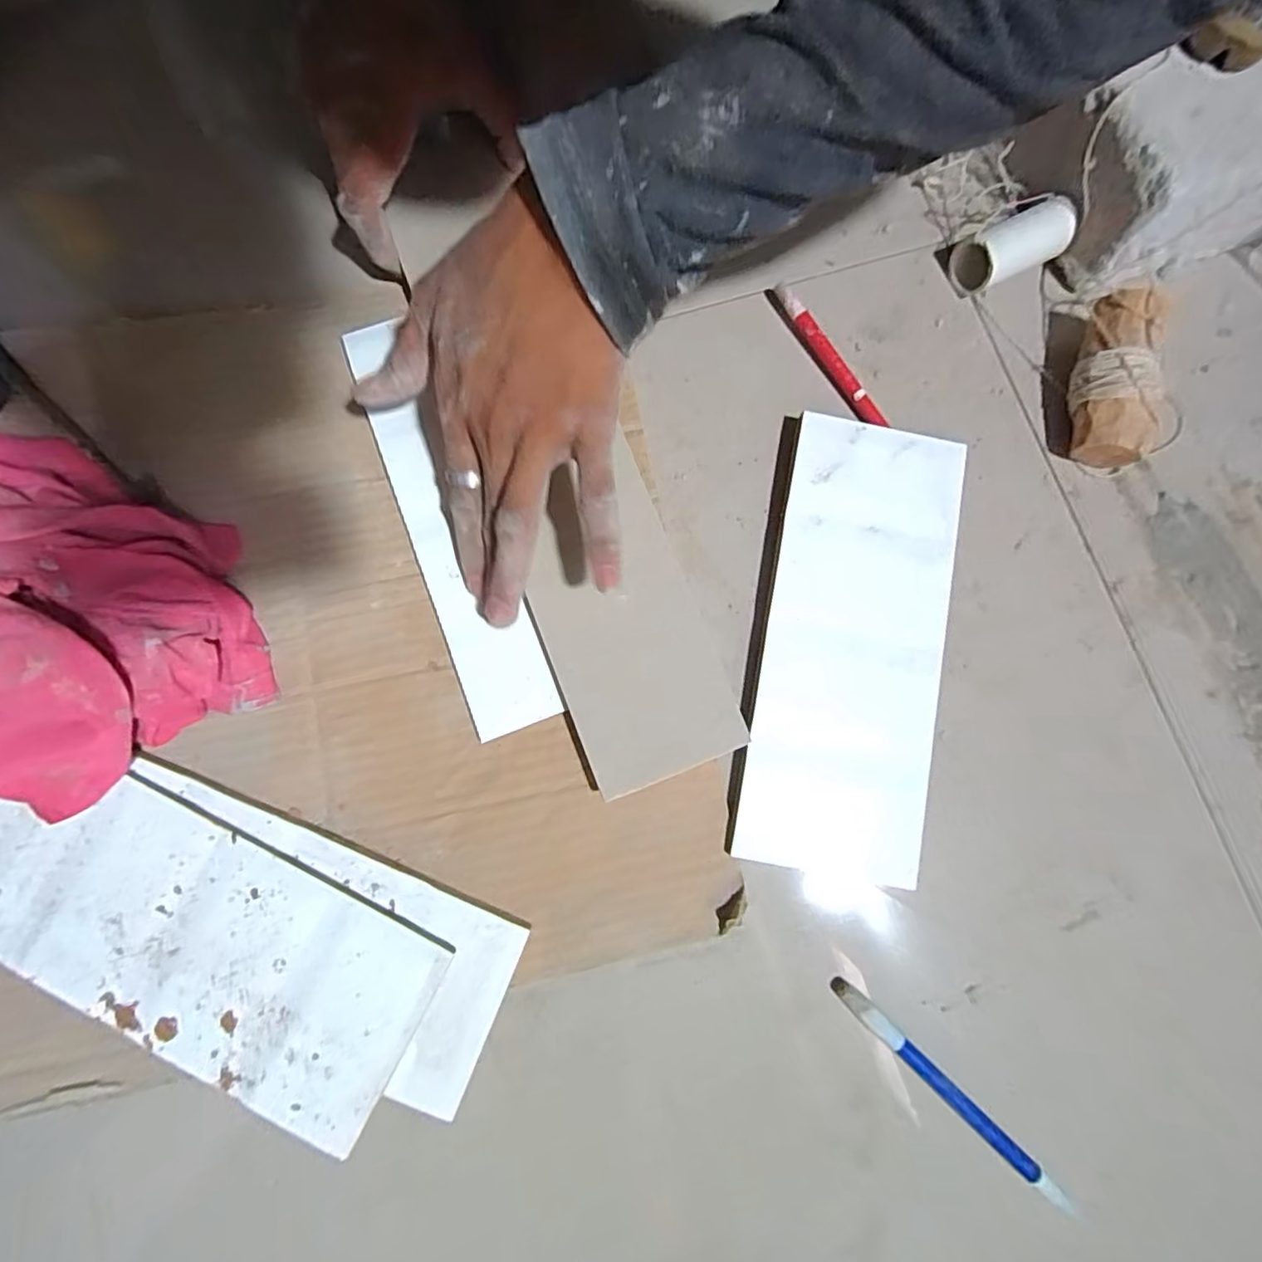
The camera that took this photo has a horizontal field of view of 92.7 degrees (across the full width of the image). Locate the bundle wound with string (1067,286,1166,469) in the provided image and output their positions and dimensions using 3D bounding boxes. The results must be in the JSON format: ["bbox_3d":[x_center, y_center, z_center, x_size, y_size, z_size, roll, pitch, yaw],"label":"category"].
[{"bbox_3d":[0.280,-0.146,0.348,0.034,0.028,0.094,2,94,-1],"label":"bundle wound with string"}]

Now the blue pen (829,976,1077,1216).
[{"bbox_3d":[0.157,0.230,0.299,0.145,0.012,0.011,44,82,6],"label":"blue pen"}]

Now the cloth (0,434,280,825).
[{"bbox_3d":[-0.282,-0.020,0.281,0.138,0.105,0.186,-41,83,-7],"label":"cloth"}]

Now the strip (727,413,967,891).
[{"bbox_3d":[0.122,0.006,0.333,0.100,0.018,0.247,10,80,1],"label":"strip"}]

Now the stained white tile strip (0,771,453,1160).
[{"bbox_3d":[-0.216,0.144,0.288,0.241,0.004,0.099,28,80,2],"label":"stained white tile strip"}]

